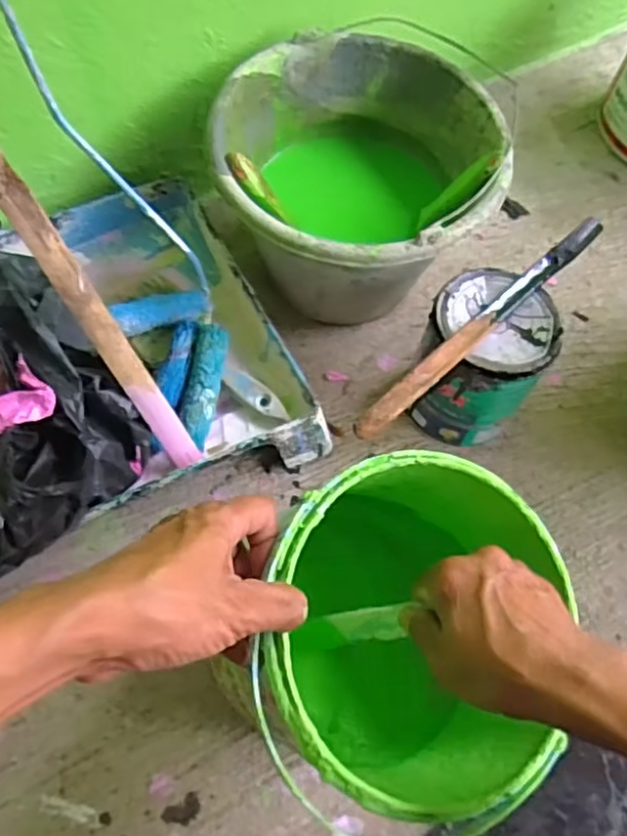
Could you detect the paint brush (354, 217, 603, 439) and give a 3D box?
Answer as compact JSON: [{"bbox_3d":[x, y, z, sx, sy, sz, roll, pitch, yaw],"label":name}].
[{"bbox_3d":[0.138,-0.078,0.528,0.296,0.015,0.019,-41,74,-20],"label":"paint brush"}]

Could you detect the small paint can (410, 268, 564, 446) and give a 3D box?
[{"bbox_3d":[0.143,-0.045,0.595,0.097,0.141,0.097,2,63,-3],"label":"small paint can"}]

